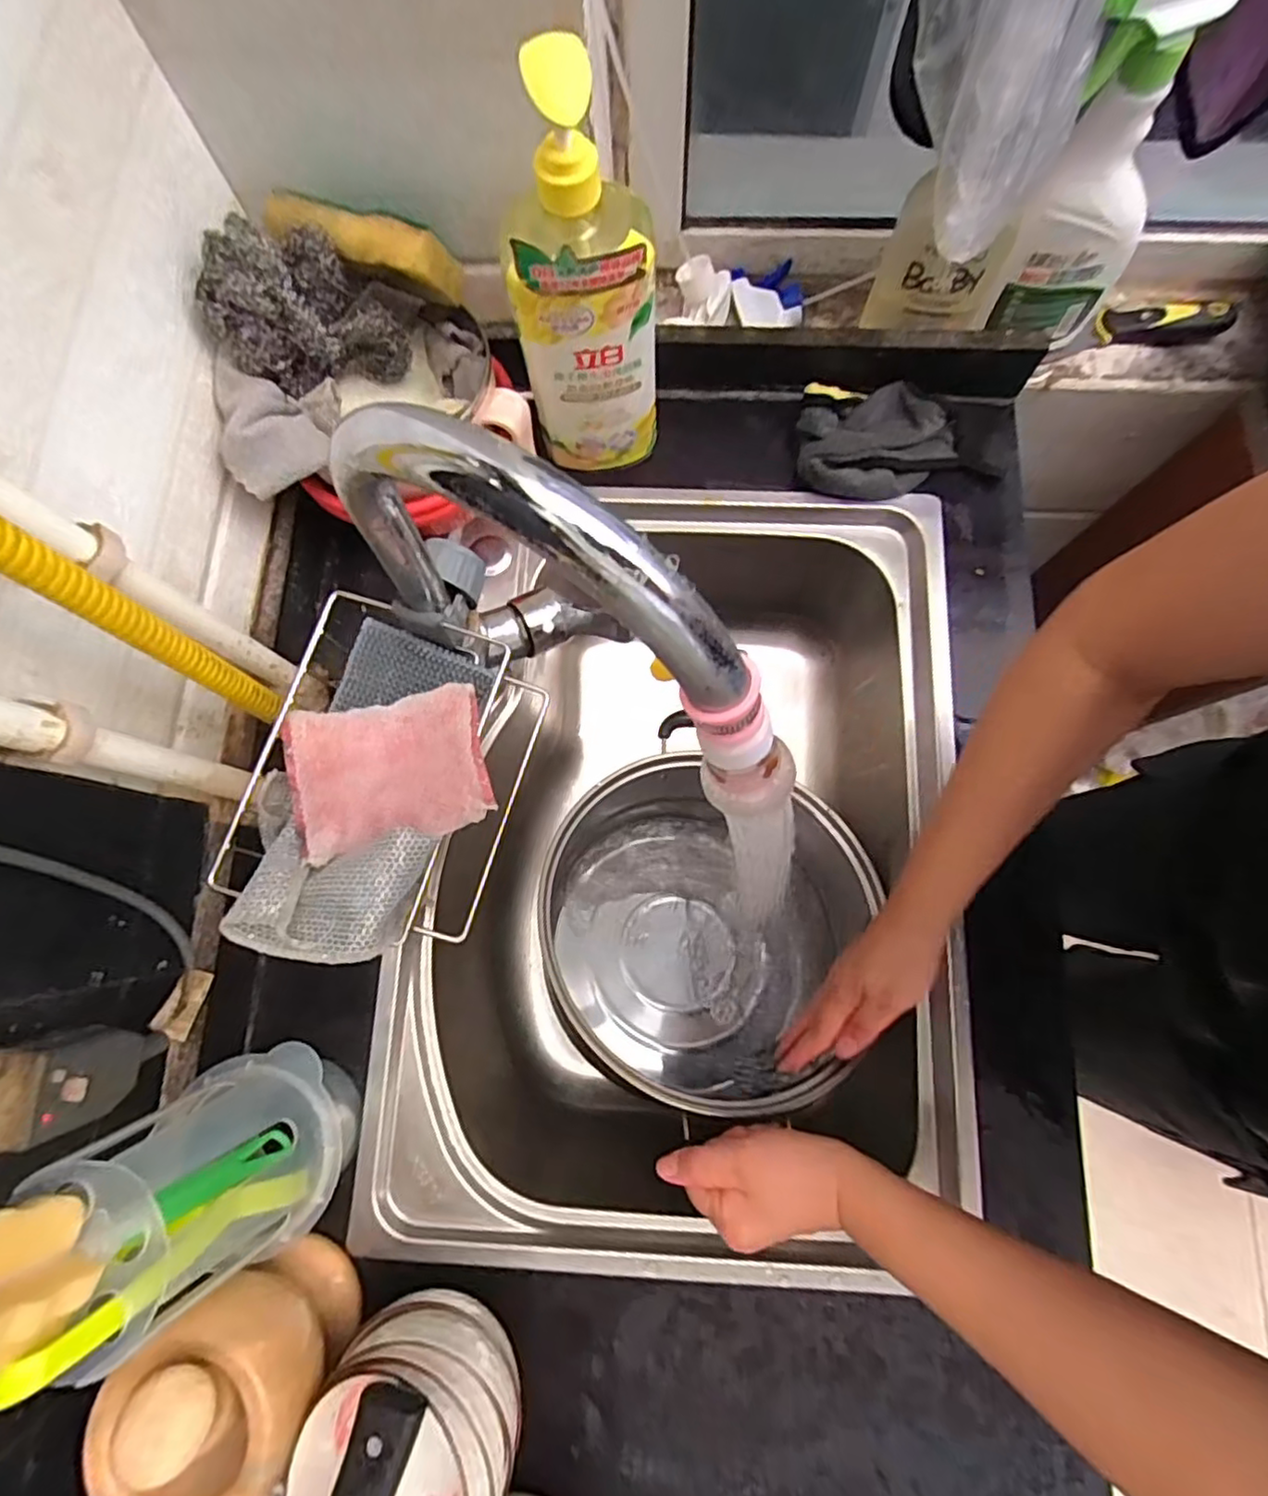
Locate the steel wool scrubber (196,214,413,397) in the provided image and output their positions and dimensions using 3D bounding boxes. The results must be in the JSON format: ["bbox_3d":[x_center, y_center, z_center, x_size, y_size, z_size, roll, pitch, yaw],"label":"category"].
[{"bbox_3d":[-0.218,-0.287,0.432,0.112,0.094,0.054,-28,78,-5],"label":"steel wool scrubber"}]

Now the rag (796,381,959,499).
[{"bbox_3d":[0.199,-0.251,0.543,0.126,0.022,0.084,-19,78,-3],"label":"rag"}]

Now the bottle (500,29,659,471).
[{"bbox_3d":[-0.033,-0.296,0.436,0.096,0.256,0.064,-5,77,0],"label":"bottle"}]

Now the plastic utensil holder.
[{"bbox_3d":[-0.222,0.230,0.348,0.079,0.149,0.105,-20,78,-3],"label":"plastic utensil holder"}]

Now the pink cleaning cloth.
[{"bbox_3d":[-0.134,0.012,0.359,0.107,0.029,0.084,-17,78,-3],"label":"pink cleaning cloth"}]

